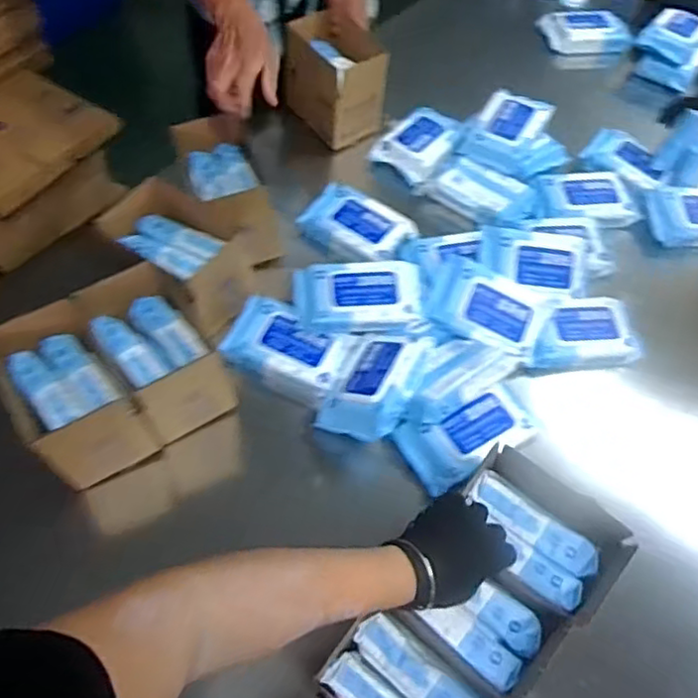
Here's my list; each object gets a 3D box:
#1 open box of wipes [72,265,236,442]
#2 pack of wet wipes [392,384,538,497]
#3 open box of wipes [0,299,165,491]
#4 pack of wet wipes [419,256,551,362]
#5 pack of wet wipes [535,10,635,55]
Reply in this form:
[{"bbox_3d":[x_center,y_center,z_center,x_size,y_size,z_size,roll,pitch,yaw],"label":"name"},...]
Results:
[{"bbox_3d":[-0.238,0.007,0.815,0.126,0.136,0.165,-32,64,-22],"label":"open box of wipes"},{"bbox_3d":[0.161,0.114,0.861,0.183,0.035,0.096,-24,61,-18],"label":"pack of wet wipes"},{"bbox_3d":[-0.330,0.067,0.783,0.118,0.150,0.168,-34,65,-23],"label":"open box of wipes"},{"bbox_3d":[0.198,-0.056,0.915,0.173,0.041,0.112,22,77,0],"label":"pack of wet wipes"},{"bbox_3d":[0.496,-0.672,1.380,0.202,0.045,0.099,6,56,0],"label":"pack of wet wipes"}]

